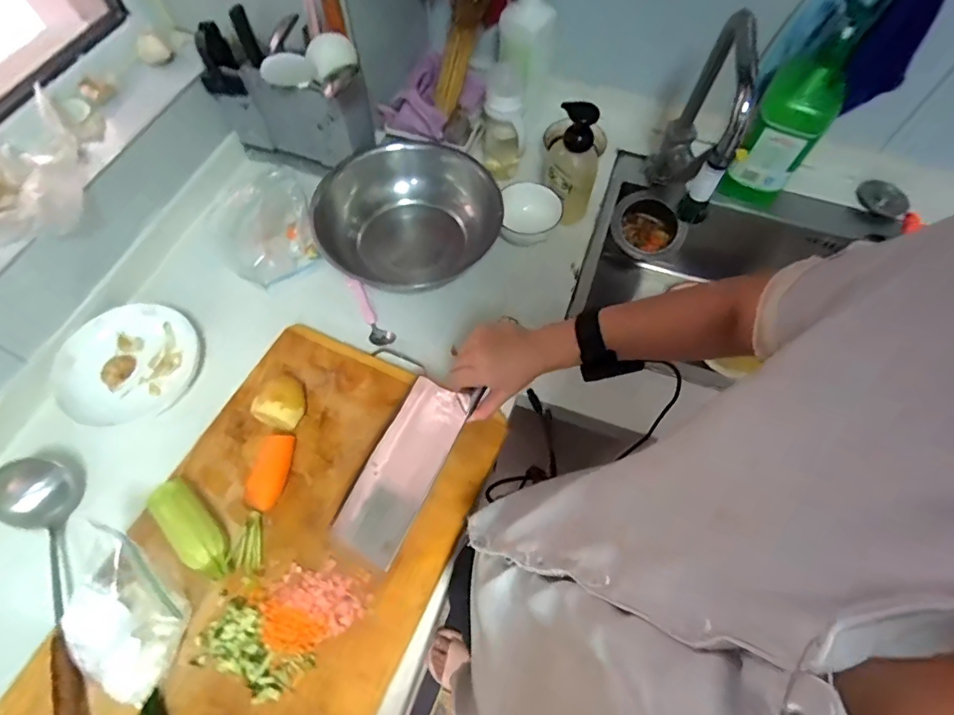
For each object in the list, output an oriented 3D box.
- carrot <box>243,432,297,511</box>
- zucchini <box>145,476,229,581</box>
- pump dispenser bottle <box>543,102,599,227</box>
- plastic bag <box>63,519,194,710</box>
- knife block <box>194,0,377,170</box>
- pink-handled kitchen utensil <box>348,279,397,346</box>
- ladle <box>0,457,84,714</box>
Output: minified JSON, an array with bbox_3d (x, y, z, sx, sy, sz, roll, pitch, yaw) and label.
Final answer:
[{"bbox_3d":[-0.254,0.141,0.616,0.034,0.044,0.093,9,64,4],"label":"carrot"},{"bbox_3d":[-0.333,0.205,0.586,0.130,0.040,0.046,41,70,18],"label":"zucchini"},{"bbox_3d":[0.148,-0.293,0.786,0.079,0.199,0.063,13,64,6],"label":"pump dispenser bottle"},{"bbox_3d":[-0.385,0.268,0.530,0.164,0.078,0.121,29,67,13],"label":"plastic bag"},{"bbox_3d":[-0.292,-0.411,0.781,0.261,0.269,0.113,16,64,7],"label":"knife block"},{"bbox_3d":[-0.168,-0.069,0.773,0.033,0.021,0.127,-28,67,-13],"label":"pink-handled kitchen utensil"},{"bbox_3d":[-0.471,0.258,0.565,0.085,0.072,0.324,-36,69,-16],"label":"ladle"}]

